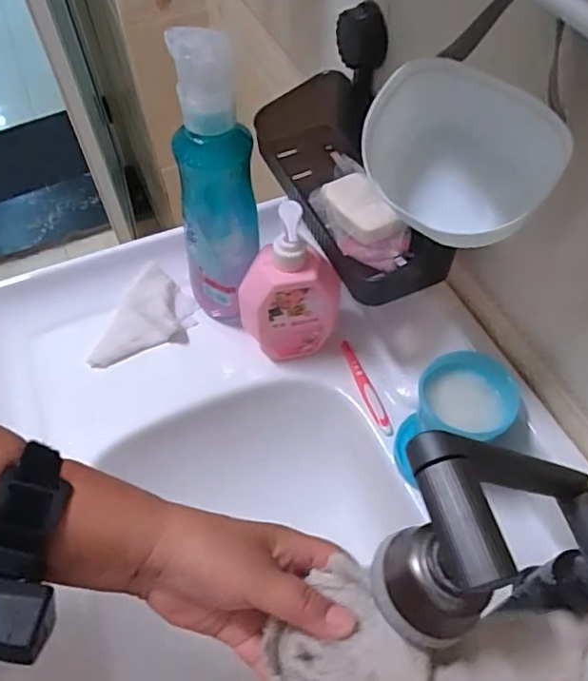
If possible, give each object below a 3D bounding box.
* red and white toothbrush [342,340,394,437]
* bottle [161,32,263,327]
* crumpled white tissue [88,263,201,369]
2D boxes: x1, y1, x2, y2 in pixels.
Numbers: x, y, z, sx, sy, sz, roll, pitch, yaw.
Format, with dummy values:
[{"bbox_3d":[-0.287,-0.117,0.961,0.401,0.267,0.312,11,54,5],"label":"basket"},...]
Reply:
[{"bbox_3d":[0.074,0.047,0.576,0.016,0.010,0.113,-15,56,-9],"label":"red and white toothbrush"},{"bbox_3d":[-0.075,-0.123,0.522,0.079,0.293,0.068,-11,56,-6],"label":"bottle"},{"bbox_3d":[-0.158,-0.023,0.619,0.089,0.028,0.123,11,56,9],"label":"crumpled white tissue"}]

